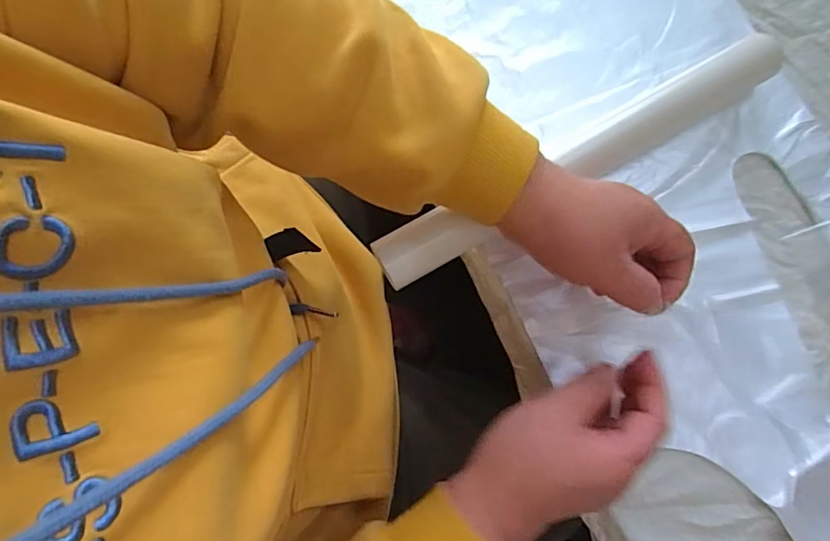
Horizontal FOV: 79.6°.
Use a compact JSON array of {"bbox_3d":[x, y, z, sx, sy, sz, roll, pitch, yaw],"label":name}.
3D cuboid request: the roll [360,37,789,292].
[{"bbox_3d":[0.130,-0.087,0.384,0.355,0.036,0.041,-29,80,-6],"label":"roll"}]

